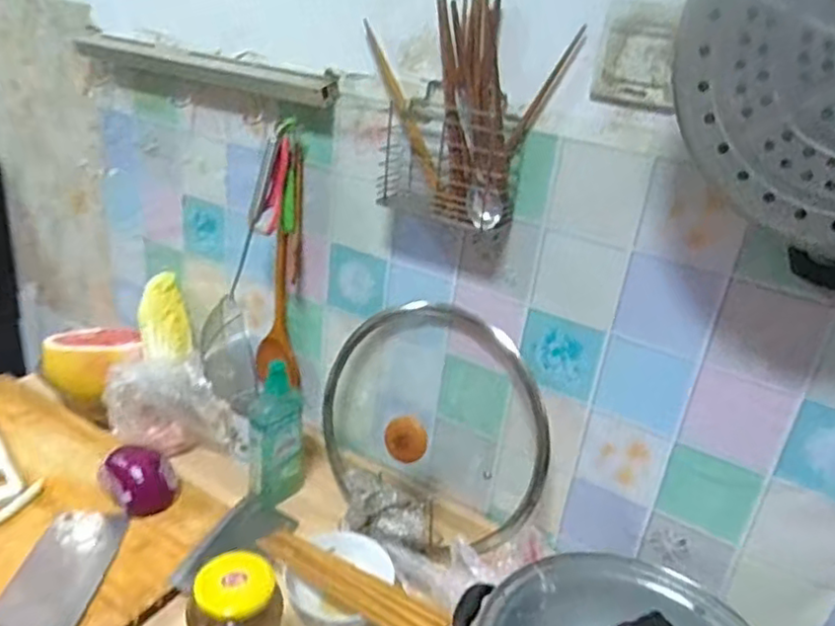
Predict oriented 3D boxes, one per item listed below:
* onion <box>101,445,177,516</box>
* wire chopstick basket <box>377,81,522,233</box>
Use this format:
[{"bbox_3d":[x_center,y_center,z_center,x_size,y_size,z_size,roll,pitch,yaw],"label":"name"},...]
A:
[{"bbox_3d":[-0.369,0.218,0.871,0.089,0.062,0.076,-5,27,-25],"label":"onion"},{"bbox_3d":[0.031,-0.180,0.752,0.167,0.135,0.048,21,28,28],"label":"wire chopstick basket"}]

